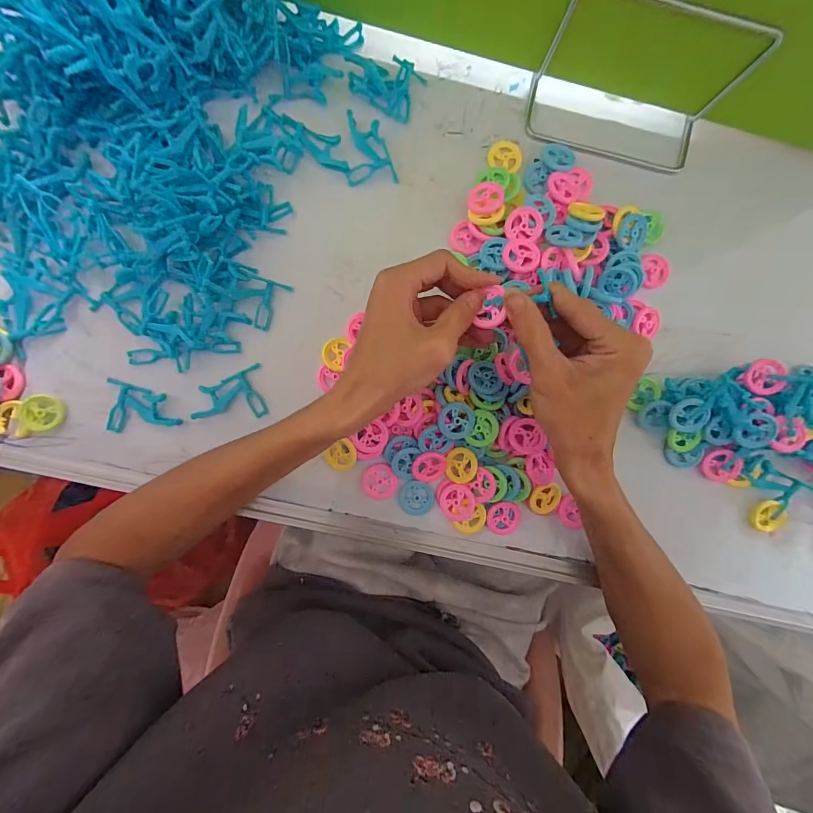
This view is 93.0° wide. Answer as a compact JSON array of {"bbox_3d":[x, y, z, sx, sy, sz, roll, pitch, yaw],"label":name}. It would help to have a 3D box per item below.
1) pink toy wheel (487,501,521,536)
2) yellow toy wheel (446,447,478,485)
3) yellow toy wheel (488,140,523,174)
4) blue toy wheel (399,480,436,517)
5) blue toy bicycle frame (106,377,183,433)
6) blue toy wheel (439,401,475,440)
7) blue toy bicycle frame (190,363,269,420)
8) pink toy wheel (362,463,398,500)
[{"bbox_3d":[0.083,0.095,0.326,0.027,0.004,0.028,0,90,-4],"label":"pink toy wheel"},{"bbox_3d":[0.046,0.050,0.322,0.026,0.005,0.029,-6,81,28],"label":"yellow toy wheel"},{"bbox_3d":[0.086,-0.217,0.334,0.029,0.007,0.029,0,90,-4],"label":"yellow toy wheel"},{"bbox_3d":[0.009,0.078,0.328,0.030,0.005,0.029,0,90,-4],"label":"blue toy wheel"},{"bbox_3d":[-0.214,0.001,0.313,0.056,0.008,0.041,4,89,-4],"label":"blue toy bicycle frame"},{"bbox_3d":[0.041,0.011,0.308,0.029,0.004,0.029,0,92,-9],"label":"blue toy wheel"},{"bbox_3d":[-0.146,-0.010,0.316,0.053,0.011,0.042,-10,90,-4],"label":"blue toy bicycle frame"},{"bbox_3d":[-0.022,0.064,0.326,0.029,0.006,0.030,0,90,-4],"label":"pink toy wheel"}]

